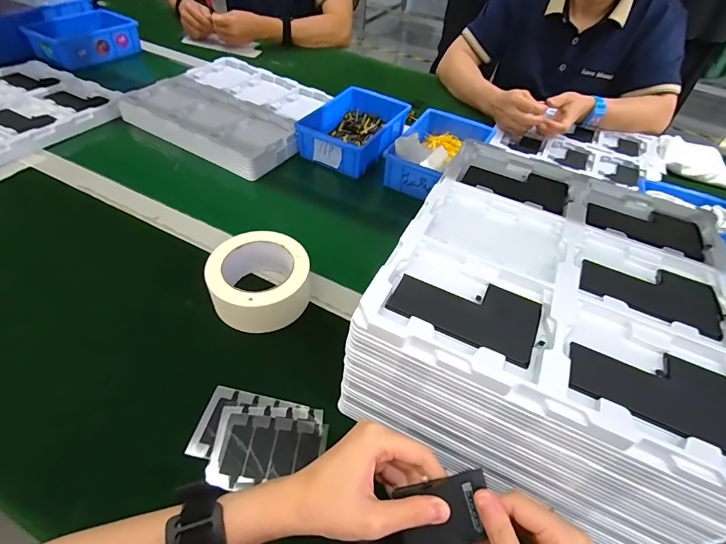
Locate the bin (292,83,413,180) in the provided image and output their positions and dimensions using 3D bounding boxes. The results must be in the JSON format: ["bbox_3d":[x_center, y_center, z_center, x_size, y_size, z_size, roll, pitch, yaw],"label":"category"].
[{"bbox_3d":[-0.012,-0.256,0.697,0.136,0.058,0.199,24,49,14],"label":"bin"}]

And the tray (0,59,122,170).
[{"bbox_3d":[-0.622,-0.277,0.659,0.302,0.021,0.306,25,50,15],"label":"tray"}]

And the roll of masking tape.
[{"bbox_3d":[-0.115,0.007,0.438,0.107,0.055,0.095,-9,49,-14],"label":"roll of masking tape"}]

